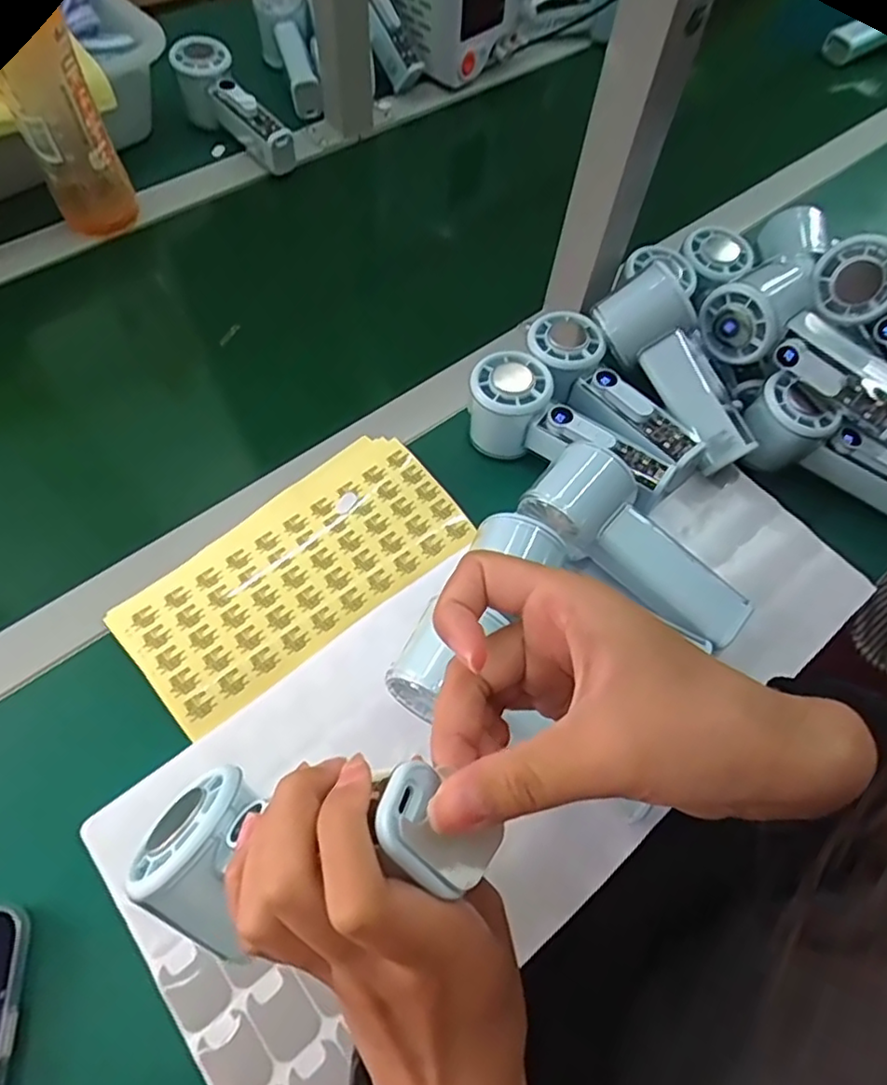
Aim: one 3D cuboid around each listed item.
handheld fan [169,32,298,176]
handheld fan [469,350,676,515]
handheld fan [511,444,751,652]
[{"bbox_3d":[-0.200,-0.420,0.610,0.149,0.058,0.046,46,68,5],"label":"handheld fan"},{"bbox_3d":[0.083,-0.071,0.441,0.150,0.053,0.054,38,66,16],"label":"handheld fan"},{"bbox_3d":[0.123,0.003,0.405,0.159,0.061,0.061,36,65,15],"label":"handheld fan"}]

